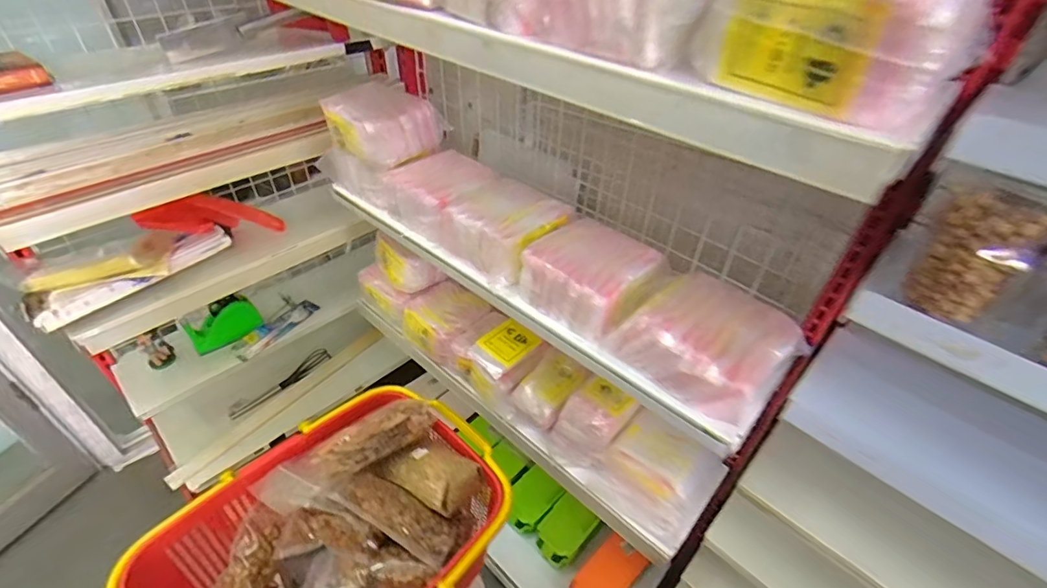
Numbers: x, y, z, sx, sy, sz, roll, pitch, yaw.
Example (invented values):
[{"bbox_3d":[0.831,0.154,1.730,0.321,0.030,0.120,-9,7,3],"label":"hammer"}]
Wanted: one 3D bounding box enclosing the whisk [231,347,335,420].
[{"bbox_3d":[-0.711,0.262,1.434,0.038,0.043,0.303,29,48,27],"label":"whisk"}]

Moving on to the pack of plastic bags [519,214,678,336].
[{"bbox_3d":[0.105,-0.031,0.737,0.172,0.081,0.165,32,49,30],"label":"pack of plastic bags"}]

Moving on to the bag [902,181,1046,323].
[{"bbox_3d":[0.378,-0.030,0.400,0.077,0.113,0.033,30,48,28],"label":"bag"}]

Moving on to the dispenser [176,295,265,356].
[{"bbox_3d":[-0.769,0.075,1.249,0.167,0.097,0.068,-30,51,-32],"label":"dispenser"}]

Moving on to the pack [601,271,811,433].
[{"bbox_3d":[0.245,0.055,0.649,0.198,0.083,0.183,33,50,31],"label":"pack"}]

